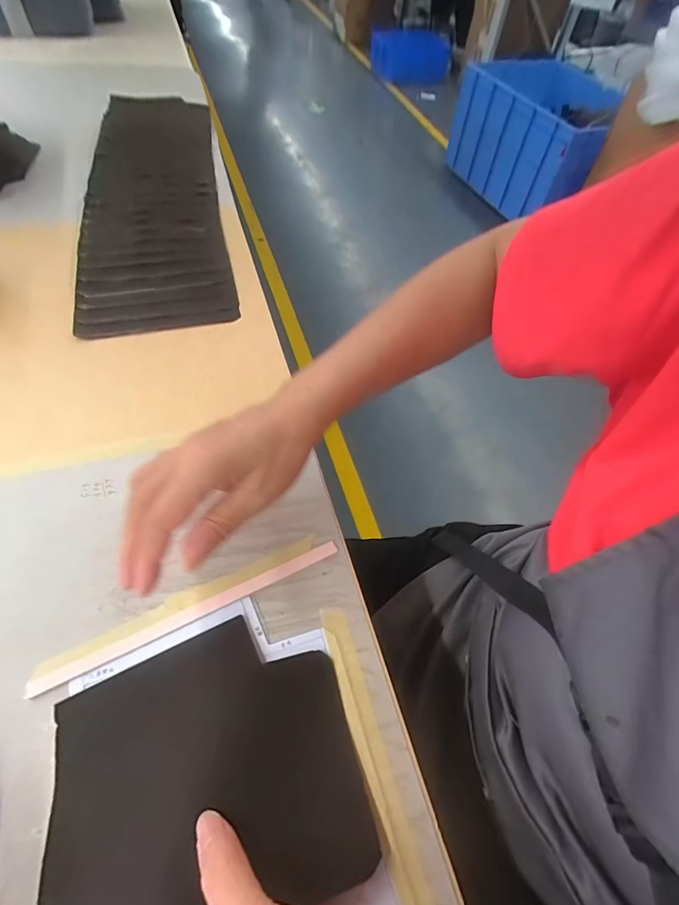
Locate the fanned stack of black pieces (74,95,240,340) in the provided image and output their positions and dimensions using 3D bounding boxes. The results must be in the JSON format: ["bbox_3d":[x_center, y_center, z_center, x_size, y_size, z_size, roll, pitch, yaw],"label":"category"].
[{"bbox_3d":[-0.264,-0.385,0.605,0.172,0.018,0.606,-9,58,-10],"label":"fanned stack of black pieces"}]

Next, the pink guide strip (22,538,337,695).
[{"bbox_3d":[-0.102,0.113,0.302,0.219,0.004,0.011,-21,62,-18],"label":"pink guide strip"}]

